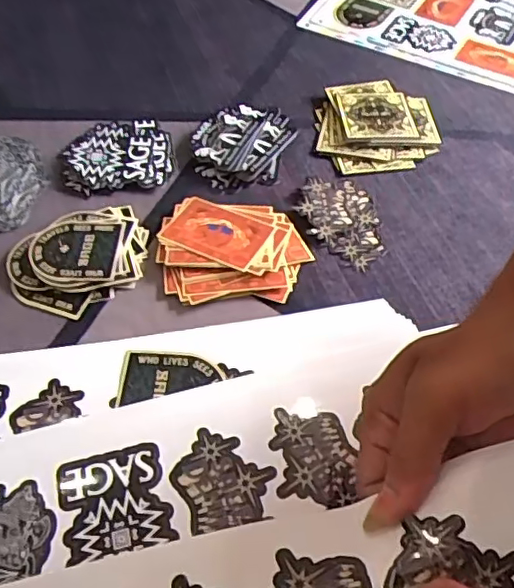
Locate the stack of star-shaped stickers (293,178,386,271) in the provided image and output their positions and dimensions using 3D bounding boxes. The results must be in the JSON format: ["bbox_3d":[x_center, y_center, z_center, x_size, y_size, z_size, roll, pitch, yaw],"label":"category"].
[{"bbox_3d":[0.068,-0.061,0.485,0.061,0.007,0.094,-6,54,-6],"label":"stack of star-shaped stickers"}]

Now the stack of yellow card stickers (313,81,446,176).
[{"bbox_3d":[0.112,-0.164,0.556,0.109,0.009,0.119,-4,54,-4],"label":"stack of yellow card stickers"}]

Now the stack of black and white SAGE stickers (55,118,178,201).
[{"bbox_3d":[-0.126,-0.127,0.524,0.097,0.009,0.090,-12,55,-10],"label":"stack of black and white SAGE stickers"}]

